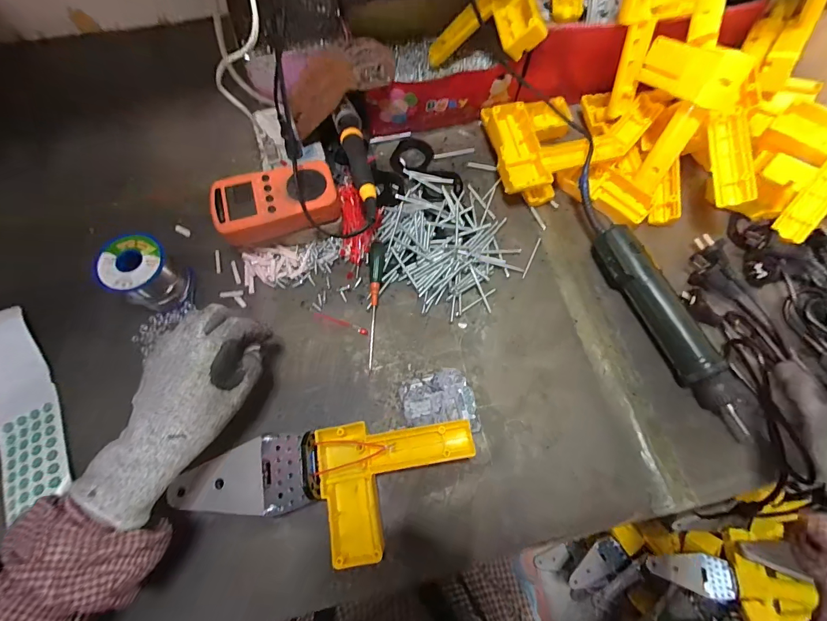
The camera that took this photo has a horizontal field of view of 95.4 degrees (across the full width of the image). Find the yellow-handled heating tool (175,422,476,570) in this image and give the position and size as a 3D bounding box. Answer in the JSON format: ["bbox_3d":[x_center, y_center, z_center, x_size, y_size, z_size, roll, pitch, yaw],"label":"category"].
[{"bbox_3d":[-0.080,0.165,0.335,0.268,0.042,0.111,-4,71,-3],"label":"yellow-handled heating tool"}]

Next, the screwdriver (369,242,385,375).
[{"bbox_3d":[-0.042,-0.007,0.418,0.017,0.021,0.145,0,71,-1],"label":"screwdriver"}]

